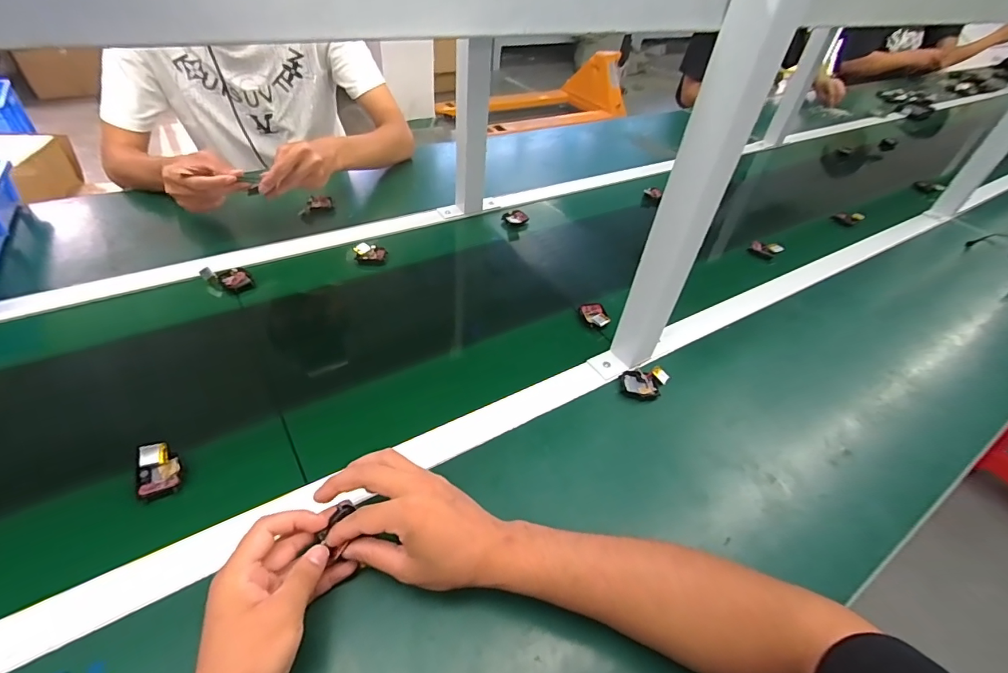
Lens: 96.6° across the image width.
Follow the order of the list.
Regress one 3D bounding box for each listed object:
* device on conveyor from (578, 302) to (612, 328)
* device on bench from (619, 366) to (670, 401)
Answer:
[{"bbox_3d":[0.133,-0.030,0.652,0.034,0.010,0.056,-14,38,-3],"label":"device on conveyor"},{"bbox_3d":[0.177,0.057,0.556,0.059,0.019,0.041,-4,44,-11],"label":"device on bench"}]

